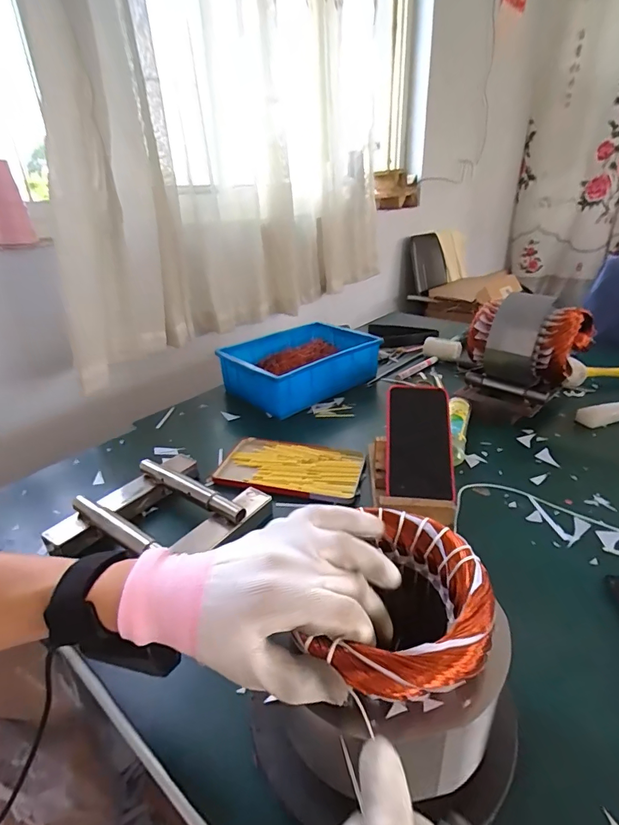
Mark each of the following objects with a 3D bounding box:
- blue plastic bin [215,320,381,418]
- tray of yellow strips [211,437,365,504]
[{"bbox_3d":[-0.017,-0.089,0.861,0.207,0.095,0.279,22,37,38],"label":"blue plastic bin"},{"bbox_3d":[-0.027,0.082,0.613,0.195,0.018,0.116,6,29,15],"label":"tray of yellow strips"}]

